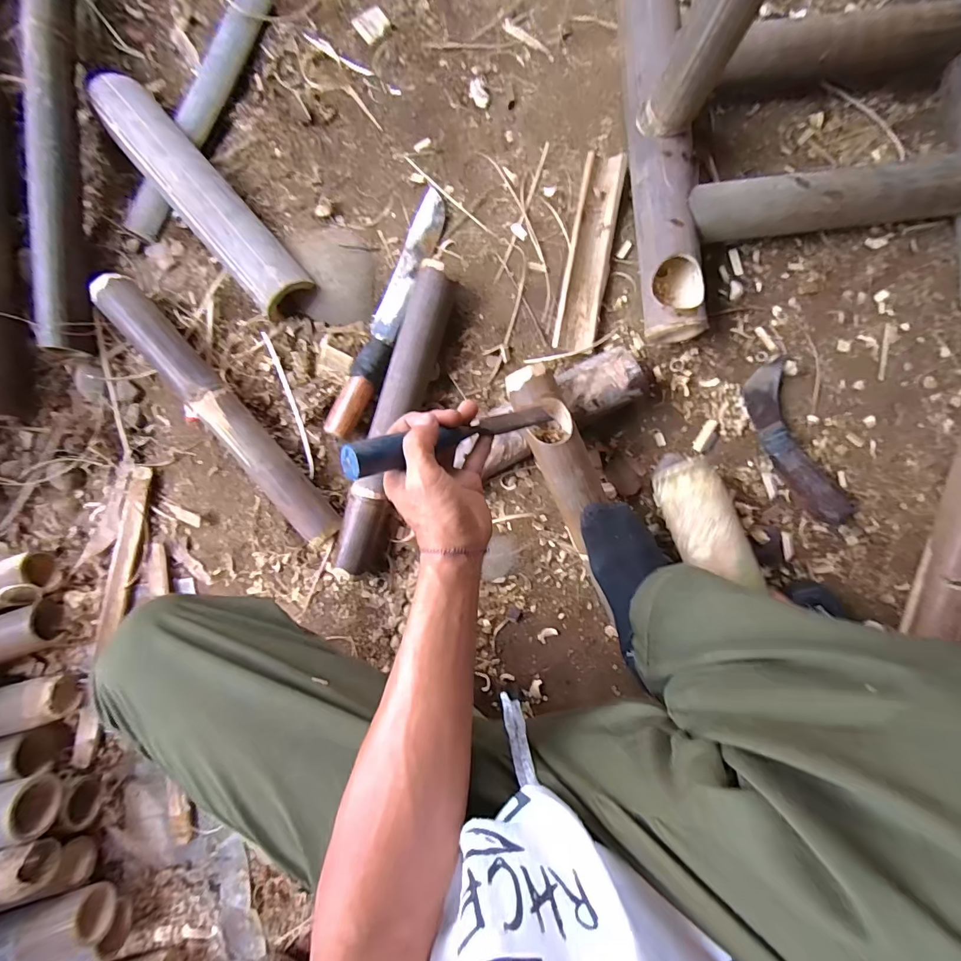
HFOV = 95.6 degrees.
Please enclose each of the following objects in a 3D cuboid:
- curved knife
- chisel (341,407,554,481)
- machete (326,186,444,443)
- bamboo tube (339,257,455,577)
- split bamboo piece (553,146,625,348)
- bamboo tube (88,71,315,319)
[{"bbox_3d":[0.414,-0.041,0.561,0.072,0.036,0.226,-29,91,2],"label":"curved knife"},{"bbox_3d":[-0.013,-0.037,0.376,0.024,0.221,0.027,-13,92,46],"label":"chisel"},{"bbox_3d":[-0.120,-0.219,0.572,0.044,0.034,0.343,21,92,0],"label":"machete"},{"bbox_3d":[-0.109,-0.074,0.559,0.058,0.055,0.399,15,92,0],"label":"bamboo tube"},{"bbox_3d":[0.142,-0.290,0.563,0.053,0.028,0.241,11,92,1],"label":"split bamboo piece"},{"bbox_3d":[-0.355,-0.360,0.552,0.073,0.052,0.351,-41,91,2],"label":"bamboo tube"}]

